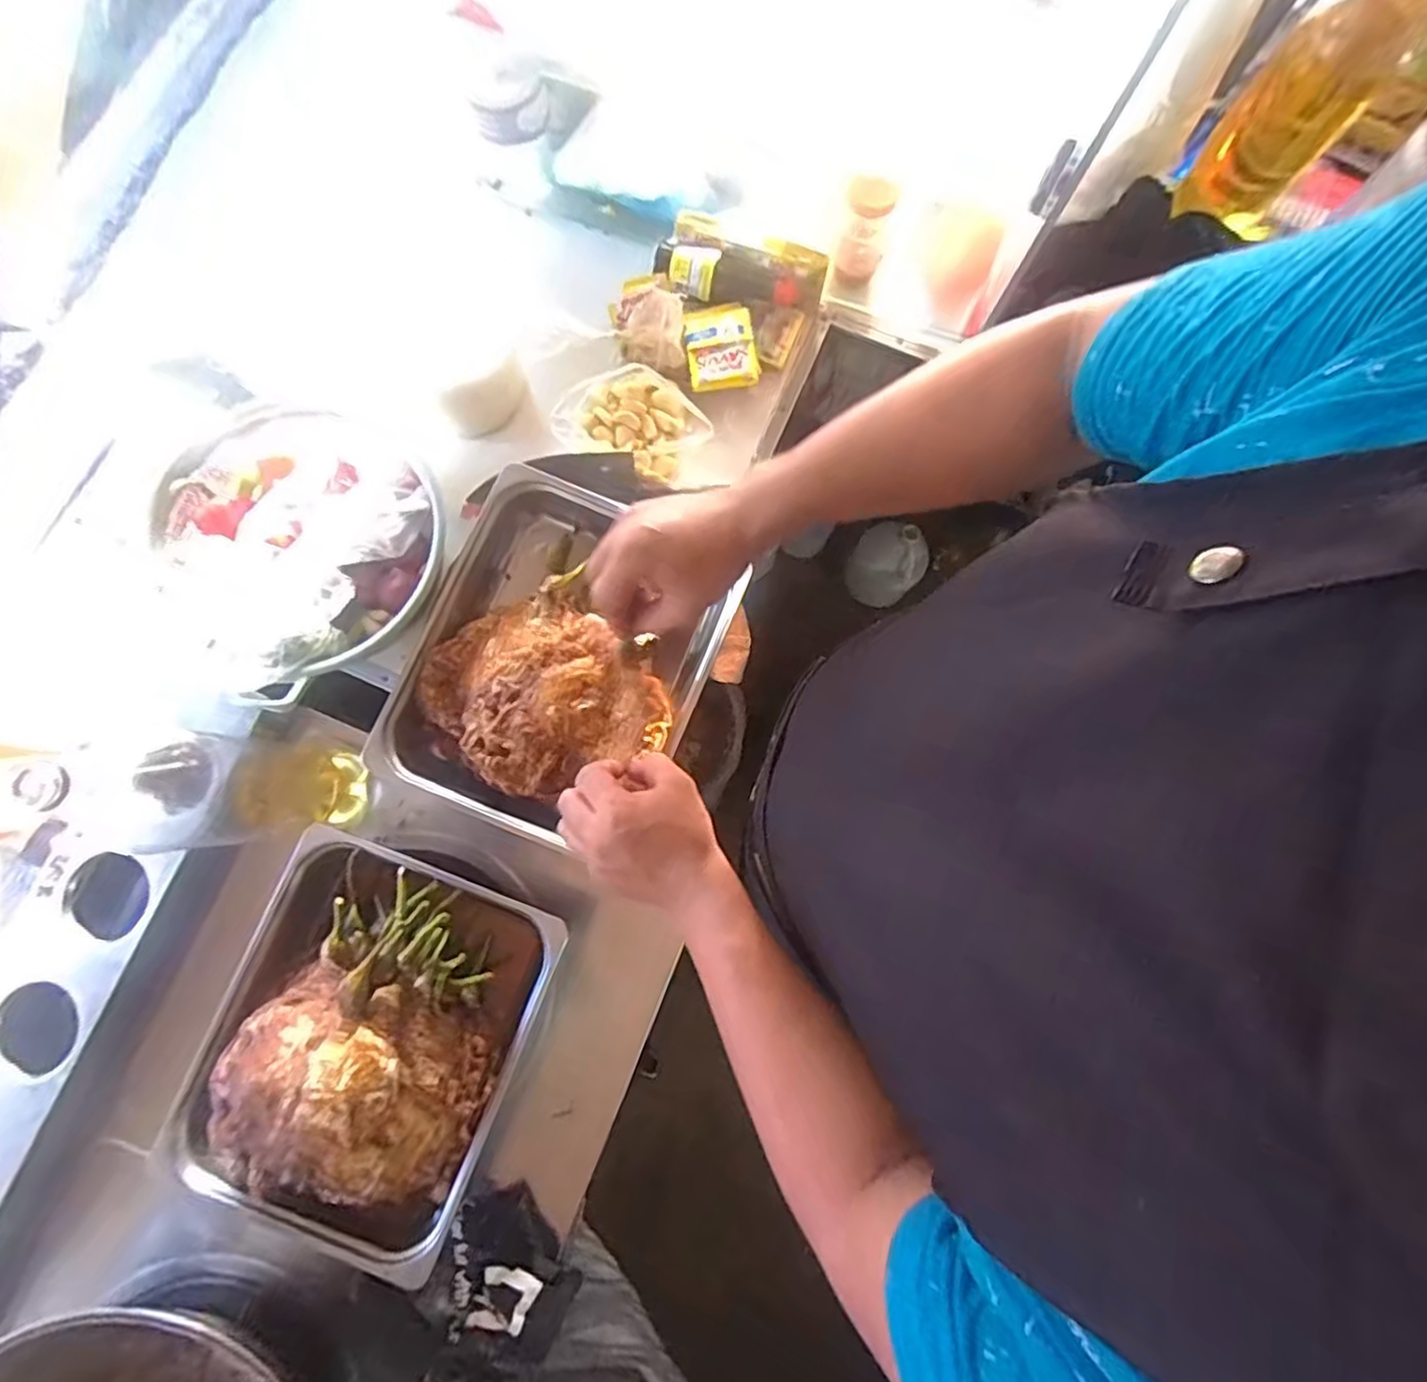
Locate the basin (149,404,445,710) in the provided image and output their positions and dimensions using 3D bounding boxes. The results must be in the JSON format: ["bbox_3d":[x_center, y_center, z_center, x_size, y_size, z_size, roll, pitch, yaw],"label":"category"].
[{"bbox_3d":[-0.390,-0.141,0.638,0.249,0.097,0.258,0,78,-1],"label":"basin"}]

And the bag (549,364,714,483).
[{"bbox_3d":[-0.083,-0.282,0.688,0.144,0.047,0.097,21,79,4],"label":"bag"}]

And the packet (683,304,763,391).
[{"bbox_3d":[0.008,-0.368,0.700,0.073,0.026,0.083,-10,79,-3],"label":"packet"}]

